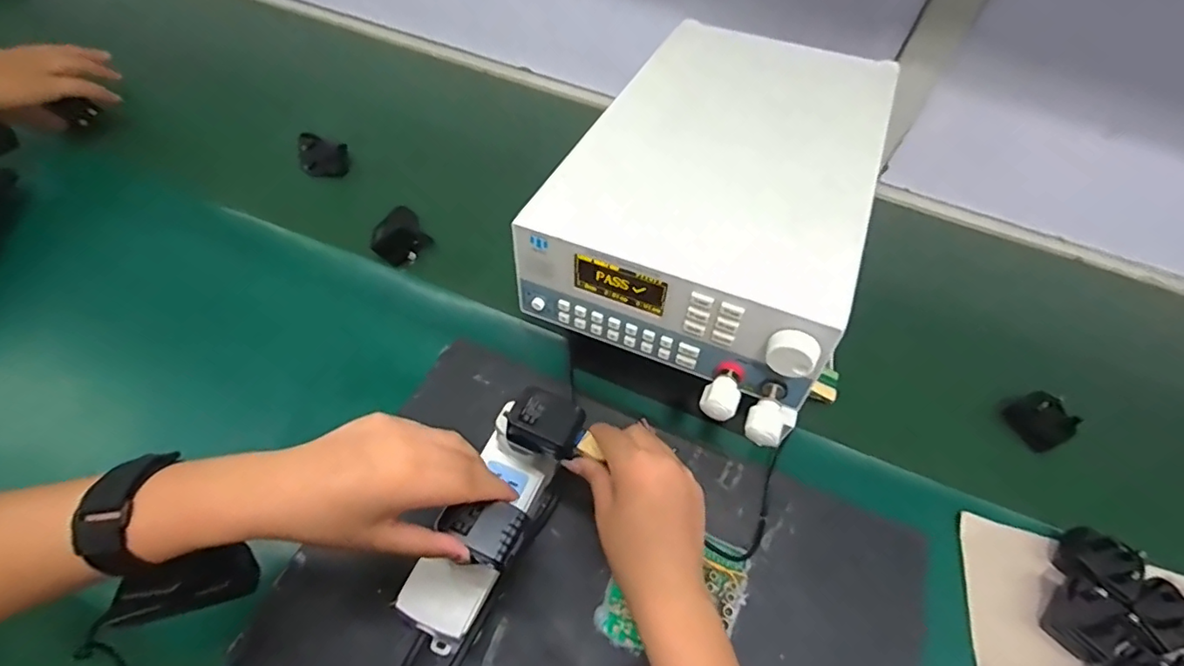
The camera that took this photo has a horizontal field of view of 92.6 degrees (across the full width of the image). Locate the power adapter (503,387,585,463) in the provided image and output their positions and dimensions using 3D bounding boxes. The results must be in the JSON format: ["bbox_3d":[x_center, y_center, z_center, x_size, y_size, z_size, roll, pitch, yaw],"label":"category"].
[{"bbox_3d":[-0.032,0.064,0.406,0.051,0.025,0.036,22,54,9],"label":"power adapter"}]

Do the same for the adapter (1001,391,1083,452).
[{"bbox_3d":[0.420,0.082,0.529,0.036,0.035,0.049,-18,58,-20],"label":"adapter"}]

